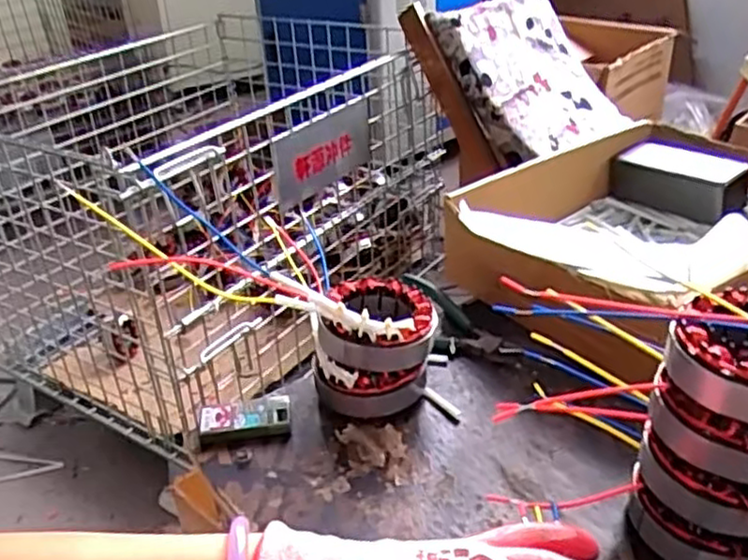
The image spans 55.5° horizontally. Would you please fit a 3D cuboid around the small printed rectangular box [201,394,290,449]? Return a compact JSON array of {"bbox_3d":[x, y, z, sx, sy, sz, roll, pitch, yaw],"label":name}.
[{"bbox_3d":[-0.097,0.106,0.536,0.067,0.019,0.030,-7,32,-6],"label":"small printed rectangular box"}]

